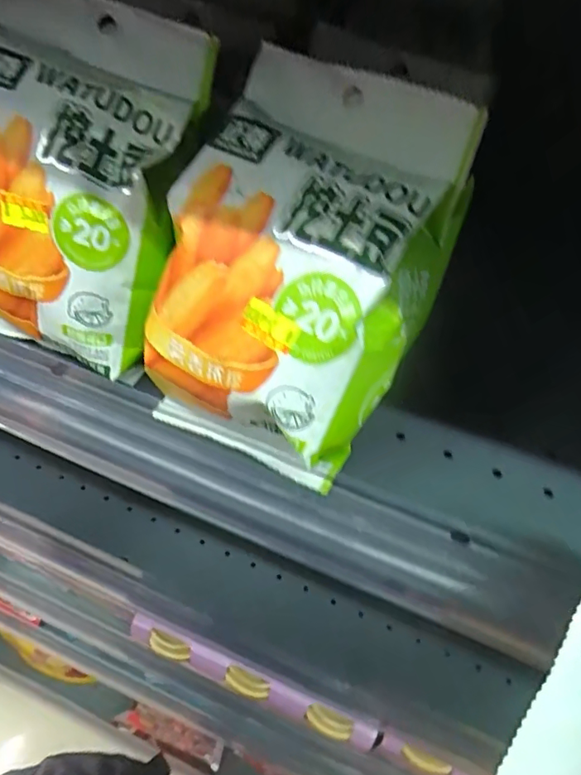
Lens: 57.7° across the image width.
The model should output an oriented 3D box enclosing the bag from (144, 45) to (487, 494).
[{"bbox_3d":[0.001,-0.035,0.216,0.101,0.139,0.095,29,52,18],"label":"bag"}]

